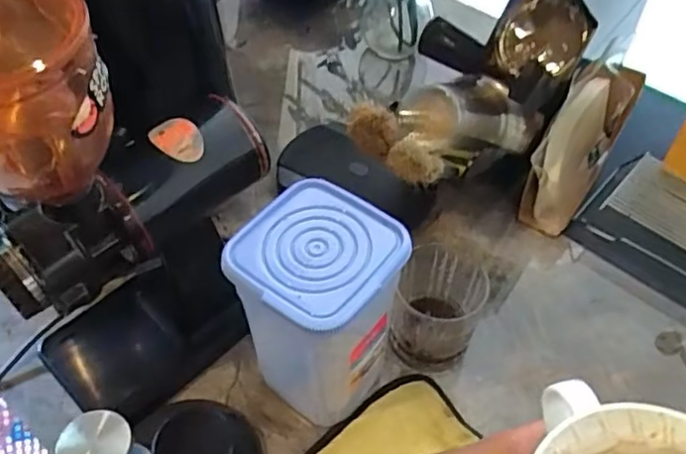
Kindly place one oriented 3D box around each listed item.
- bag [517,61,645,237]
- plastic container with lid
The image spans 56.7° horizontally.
[{"bbox_3d":[0.246,-0.081,0.665,0.071,0.188,0.055,29,13,21],"label":"bag"},{"bbox_3d":[-0.016,0.073,0.502,0.110,0.187,0.103,31,57,22],"label":"plastic container with lid"}]

